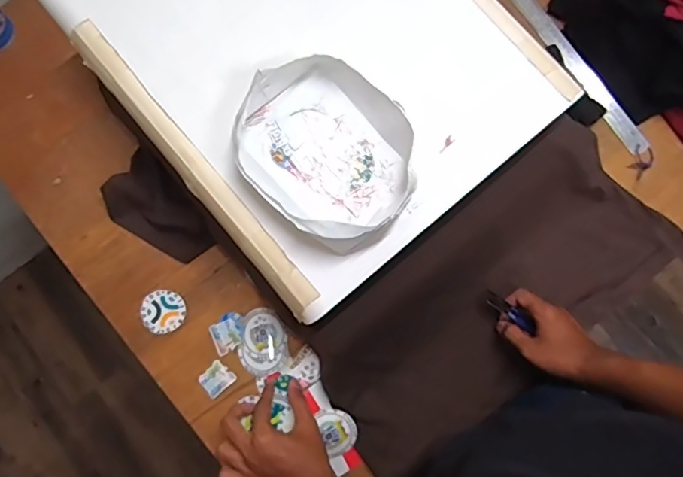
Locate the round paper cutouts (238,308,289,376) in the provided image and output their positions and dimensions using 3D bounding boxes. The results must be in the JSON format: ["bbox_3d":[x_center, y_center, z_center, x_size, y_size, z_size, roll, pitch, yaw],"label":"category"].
[{"bbox_3d":[-0.101,0.133,0.700,0.061,0.007,0.082,1,79,0],"label":"round paper cutouts"}]

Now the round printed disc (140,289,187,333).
[{"bbox_3d":[-0.234,0.095,0.711,0.053,0.004,0.057,0,79,0],"label":"round printed disc"}]

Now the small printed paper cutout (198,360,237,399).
[{"bbox_3d":[-0.160,0.180,0.697,0.039,0.005,0.035,-43,82,-8],"label":"small printed paper cutout"}]

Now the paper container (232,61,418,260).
[{"bbox_3d":[-0.015,-0.088,0.560,0.187,0.052,0.155,39,81,7],"label":"paper container"}]

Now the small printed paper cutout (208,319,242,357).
[{"bbox_3d":[-0.151,0.128,0.706,0.034,0.006,0.040,-23,80,-5],"label":"small printed paper cutout"}]

